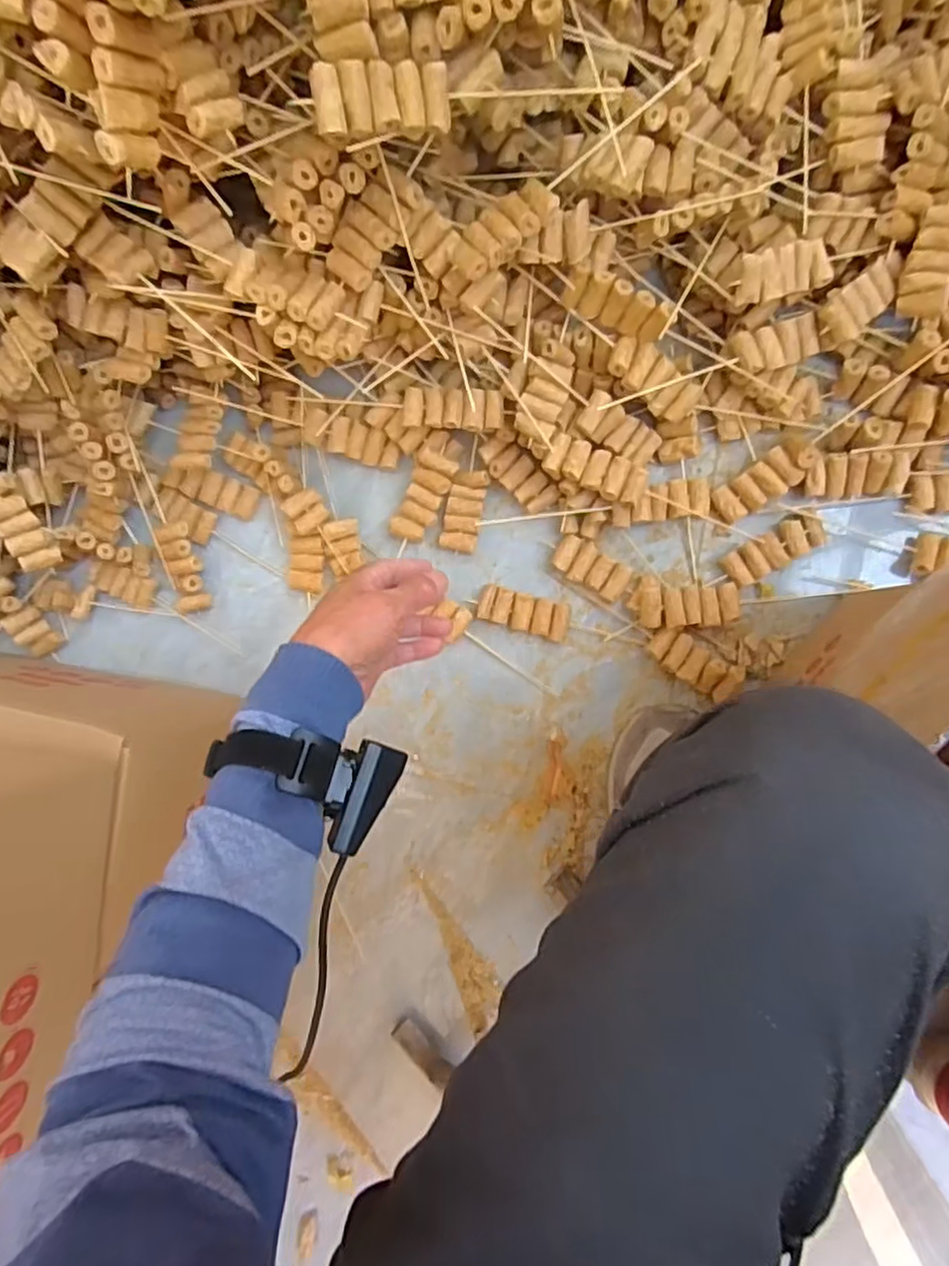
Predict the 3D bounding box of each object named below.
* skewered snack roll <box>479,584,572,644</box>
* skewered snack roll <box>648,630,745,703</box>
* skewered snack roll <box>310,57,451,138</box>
[{"bbox_3d":[0.052,-0.021,0.688,0.093,0.017,0.038,16,94,9],"label":"skewered snack roll"},{"bbox_3d":[0.215,0.030,0.650,0.090,0.021,0.039,33,96,7],"label":"skewered snack roll"},{"bbox_3d":[-0.061,-0.356,0.442,0.089,0.016,0.040,-11,90,-11],"label":"skewered snack roll"}]

